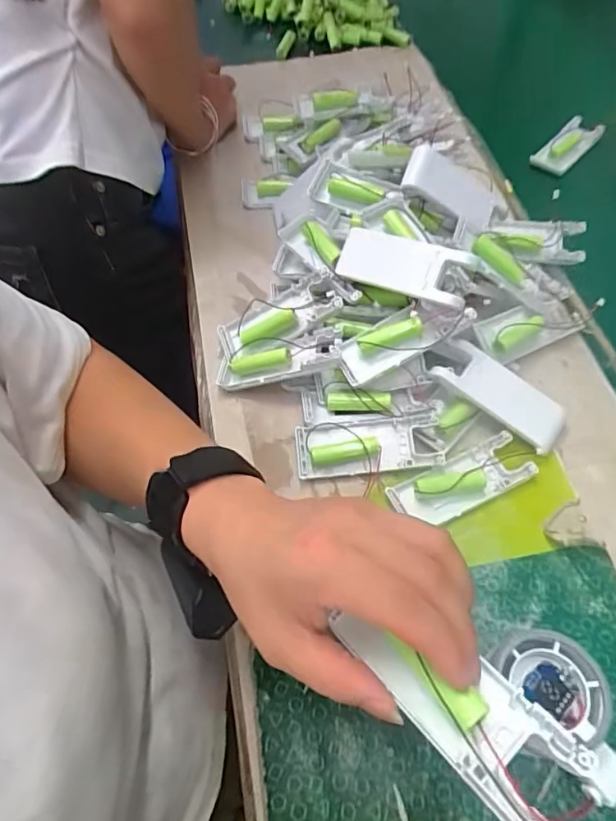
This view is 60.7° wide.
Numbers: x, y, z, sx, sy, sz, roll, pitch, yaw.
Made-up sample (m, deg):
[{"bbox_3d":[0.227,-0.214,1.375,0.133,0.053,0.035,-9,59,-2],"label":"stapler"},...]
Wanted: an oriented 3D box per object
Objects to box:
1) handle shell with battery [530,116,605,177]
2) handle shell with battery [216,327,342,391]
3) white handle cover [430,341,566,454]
[{"bbox_3d":[0.291,-0.295,0.589,0.084,0.021,0.039,-36,63,-4],"label":"handle shell with battery"},{"bbox_3d":[-0.024,-0.041,0.410,0.098,0.017,0.035,-12,56,16],"label":"handle shell with battery"},{"bbox_3d":[0.144,-0.011,0.394,0.100,0.016,0.041,36,64,7],"label":"white handle cover"}]

